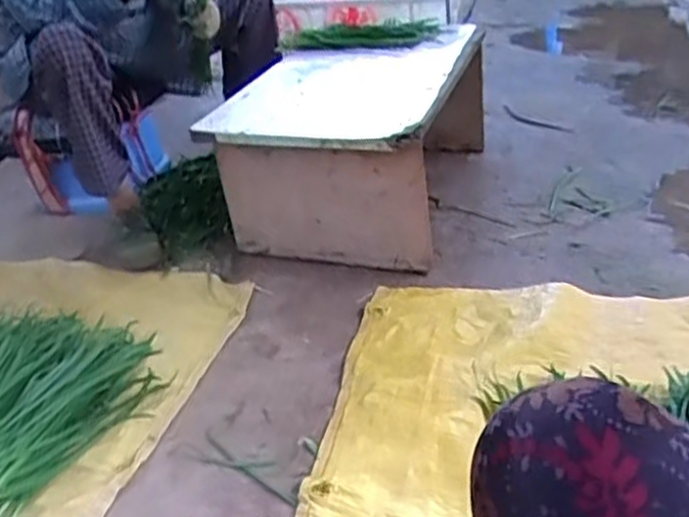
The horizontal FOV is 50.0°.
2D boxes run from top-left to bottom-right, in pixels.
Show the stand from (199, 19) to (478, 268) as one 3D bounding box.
[{"bbox_3d":[0.035,-0.233,1.497,0.405,0.321,0.617,6,33,15],"label":"stand"}]

